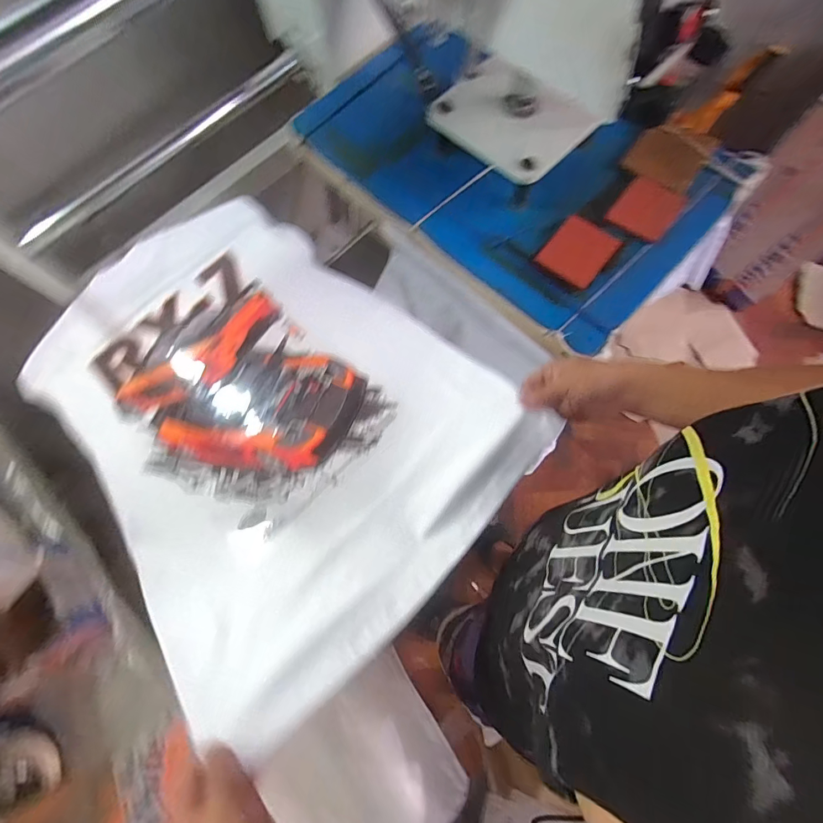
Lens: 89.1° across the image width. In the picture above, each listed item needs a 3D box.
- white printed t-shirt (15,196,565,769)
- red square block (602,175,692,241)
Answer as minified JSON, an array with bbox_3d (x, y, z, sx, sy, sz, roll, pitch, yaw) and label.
[{"bbox_3d":[-0.211,-0.032,0.548,0.463,0.122,0.664,-43,76,-11],"label":"white printed t-shirt"},{"bbox_3d":[0.328,-0.282,0.582,0.078,0.014,0.087,36,77,12],"label":"red square block"}]

